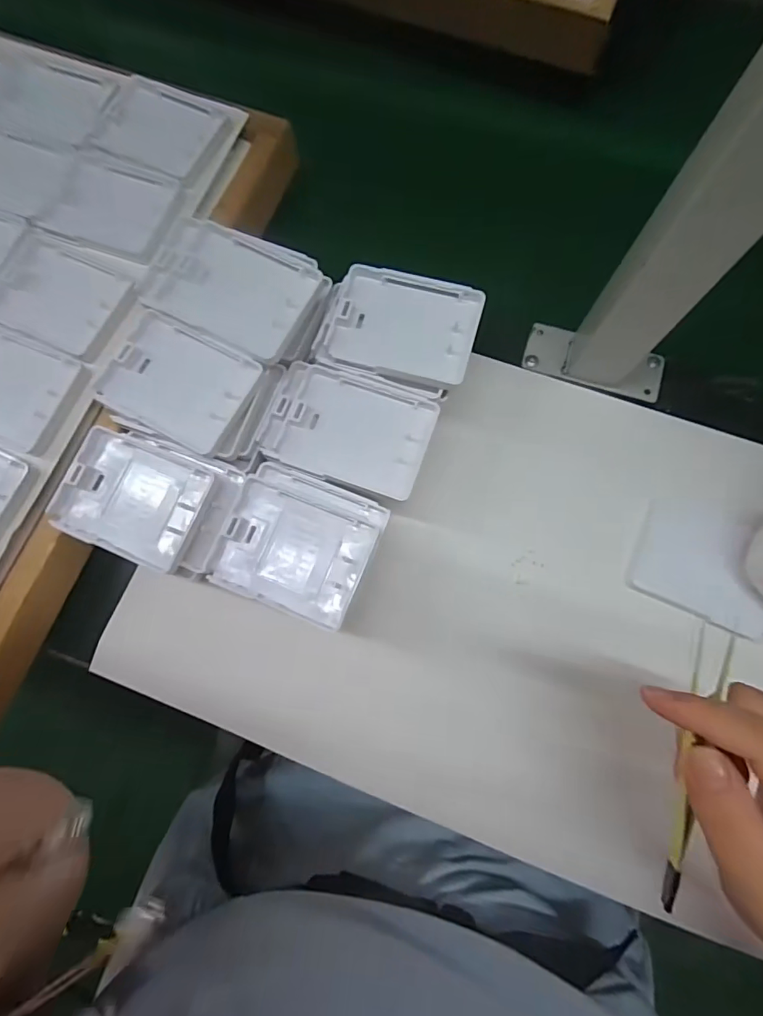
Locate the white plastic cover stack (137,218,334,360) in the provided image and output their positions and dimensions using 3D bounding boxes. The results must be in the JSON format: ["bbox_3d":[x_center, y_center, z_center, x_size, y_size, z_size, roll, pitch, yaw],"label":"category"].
[{"bbox_3d":[-0.093,-0.140,0.302,0.106,0.028,0.076,28,79,7],"label":"white plastic cover stack"}]

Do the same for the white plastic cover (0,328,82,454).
[{"bbox_3d":[-0.244,-0.079,0.300,0.089,0.006,0.067,22,78,6],"label":"white plastic cover"}]

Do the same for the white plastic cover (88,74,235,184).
[{"bbox_3d":[-0.163,-0.281,0.346,0.092,0.005,0.069,28,79,7],"label":"white plastic cover"}]

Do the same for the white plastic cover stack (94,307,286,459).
[{"bbox_3d":[-0.120,-0.076,0.292,0.098,0.019,0.065,25,78,6],"label":"white plastic cover stack"}]

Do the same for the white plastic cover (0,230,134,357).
[{"bbox_3d":[-0.214,-0.142,0.311,0.090,0.007,0.066,25,78,6],"label":"white plastic cover"}]

